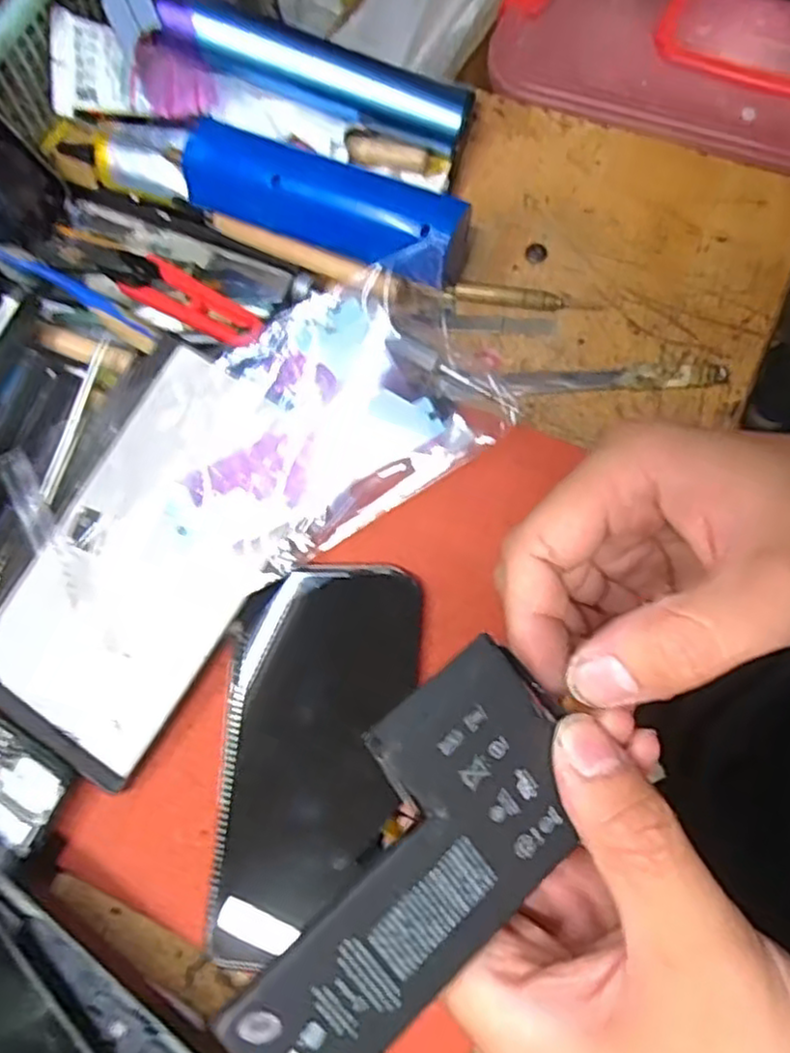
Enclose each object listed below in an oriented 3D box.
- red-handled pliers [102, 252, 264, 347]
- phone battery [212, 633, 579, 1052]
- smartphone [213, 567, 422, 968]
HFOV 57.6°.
[{"bbox_3d":[-0.102,-0.109,0.341,0.095,0.008,0.023,31,77,21],"label":"red-handled pliers"},{"bbox_3d":[0.003,0.084,0.179,0.108,0.004,0.062,-40,101,-19],"label":"phone battery"},{"bbox_3d":[-0.029,0.088,0.287,0.075,0.011,0.143,2,69,-3],"label":"smartphone"}]

